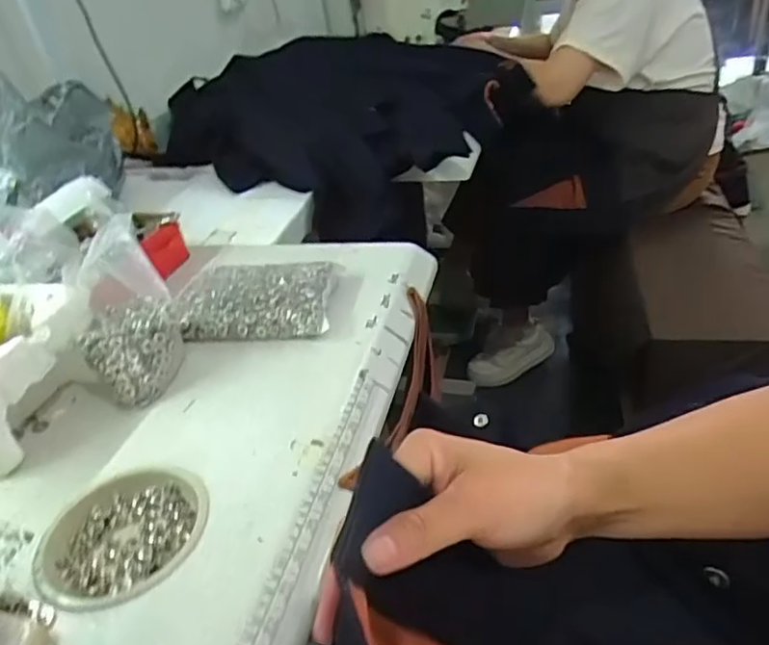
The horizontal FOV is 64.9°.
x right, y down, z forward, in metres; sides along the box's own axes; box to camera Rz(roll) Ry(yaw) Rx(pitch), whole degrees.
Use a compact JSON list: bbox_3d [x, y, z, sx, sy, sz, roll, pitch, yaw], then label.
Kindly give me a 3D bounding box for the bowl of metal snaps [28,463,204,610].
[{"bbox_3d":[-0.190,0.158,0.446,0.117,0.016,0.118,-5,34,3],"label":"bowl of metal snaps"}]

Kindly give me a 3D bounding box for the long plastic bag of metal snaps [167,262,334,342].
[{"bbox_3d":[-0.142,-0.025,0.653,0.175,0.039,0.105,0,34,11],"label":"long plastic bag of metal snaps"}]

